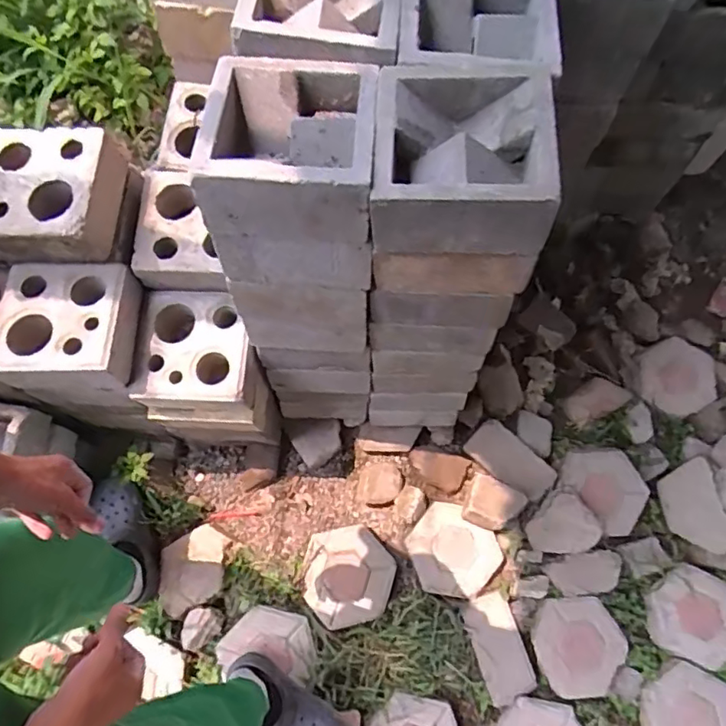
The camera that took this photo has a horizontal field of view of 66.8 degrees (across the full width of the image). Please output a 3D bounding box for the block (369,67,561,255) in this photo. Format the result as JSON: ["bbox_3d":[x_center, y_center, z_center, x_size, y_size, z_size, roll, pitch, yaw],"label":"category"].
[{"bbox_3d":[0.115,-0.243,0.657,0.202,0.108,0.188,4,69,-1],"label":"block"}]

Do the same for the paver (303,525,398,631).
[{"bbox_3d":[-0.034,0.466,1.213,0.199,0.051,0.191,-11,67,-6],"label":"paver"}]

